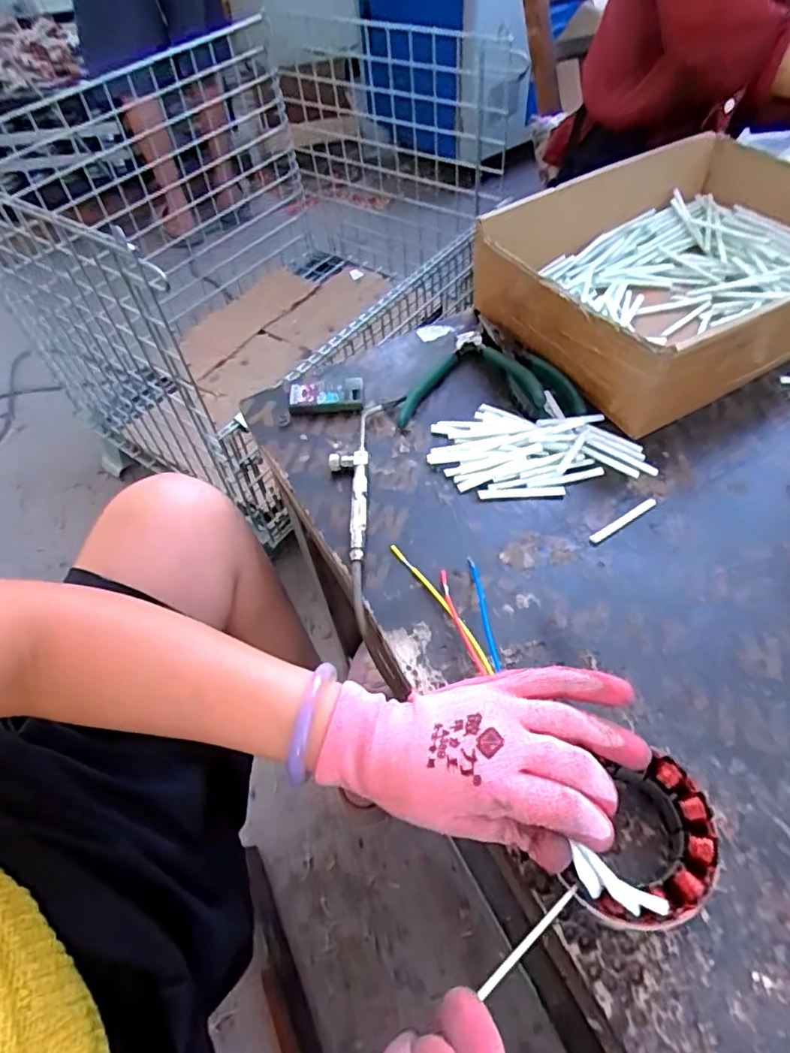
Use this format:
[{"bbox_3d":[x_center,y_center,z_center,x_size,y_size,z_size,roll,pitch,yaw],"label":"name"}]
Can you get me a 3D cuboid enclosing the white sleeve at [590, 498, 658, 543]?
[{"bbox_3d":[0.173,-0.005,0.442,0.066,0.004,0.006,-29,57,-16],"label":"white sleeve"}]

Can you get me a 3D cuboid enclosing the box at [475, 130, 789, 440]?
[{"bbox_3d":[0.272,-0.243,0.550,0.332,0.093,0.246,-25,56,-13],"label":"box"}]

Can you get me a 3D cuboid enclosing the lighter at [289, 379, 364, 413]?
[{"bbox_3d":[-0.062,-0.119,0.533,0.066,0.018,0.031,-3,54,3],"label":"lighter"}]

